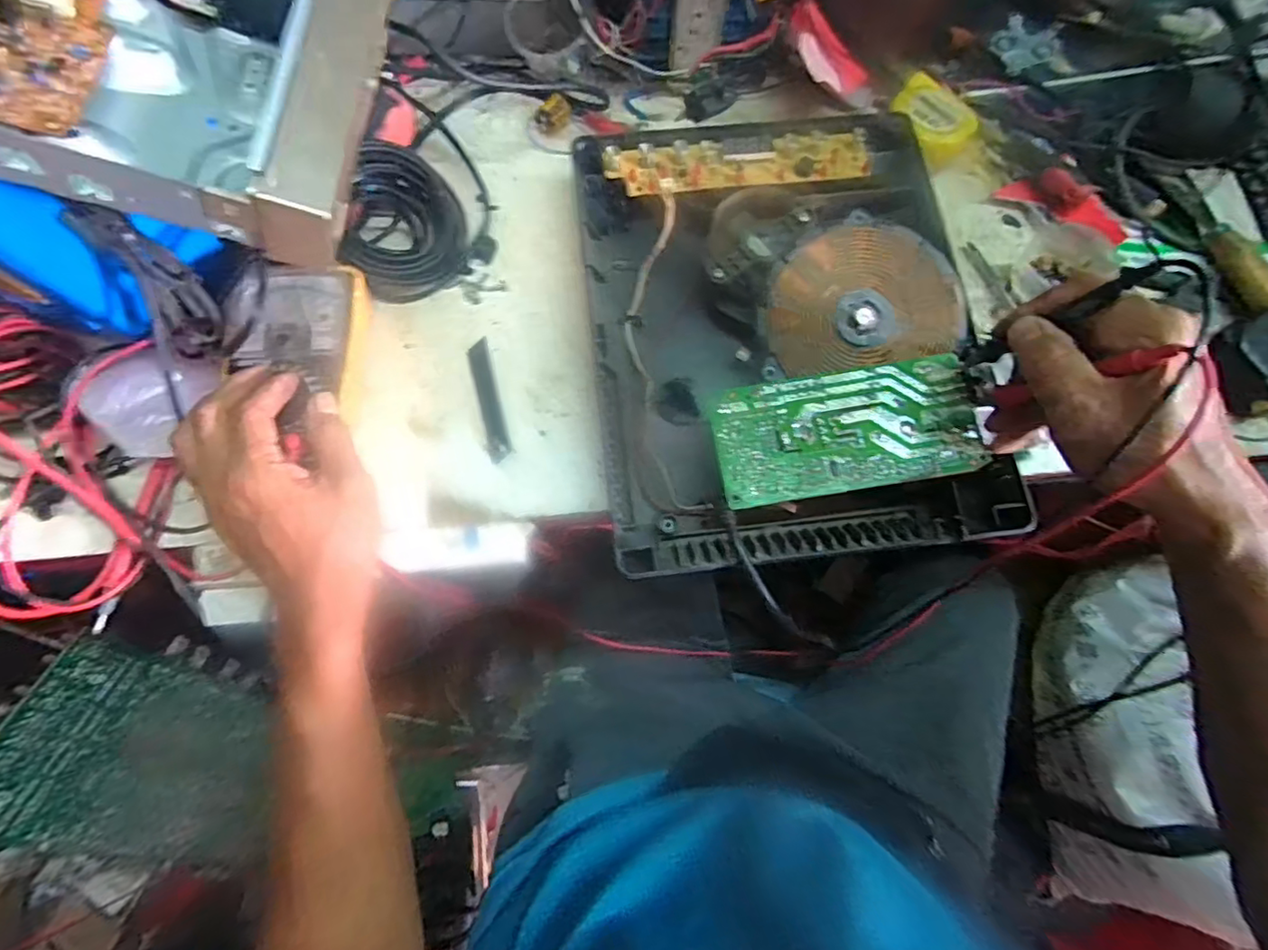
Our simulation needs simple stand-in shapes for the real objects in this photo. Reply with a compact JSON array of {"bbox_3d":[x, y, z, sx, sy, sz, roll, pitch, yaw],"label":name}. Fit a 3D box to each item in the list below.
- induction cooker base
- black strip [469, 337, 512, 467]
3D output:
[{"bbox_3d":[0.104,-0.107,0.435,0.271,0.059,0.335,-7,74,-3],"label":"induction cooker base"},{"bbox_3d":[-0.109,-0.057,0.449,0.016,0.004,0.097,-14,75,-5],"label":"black strip"}]

